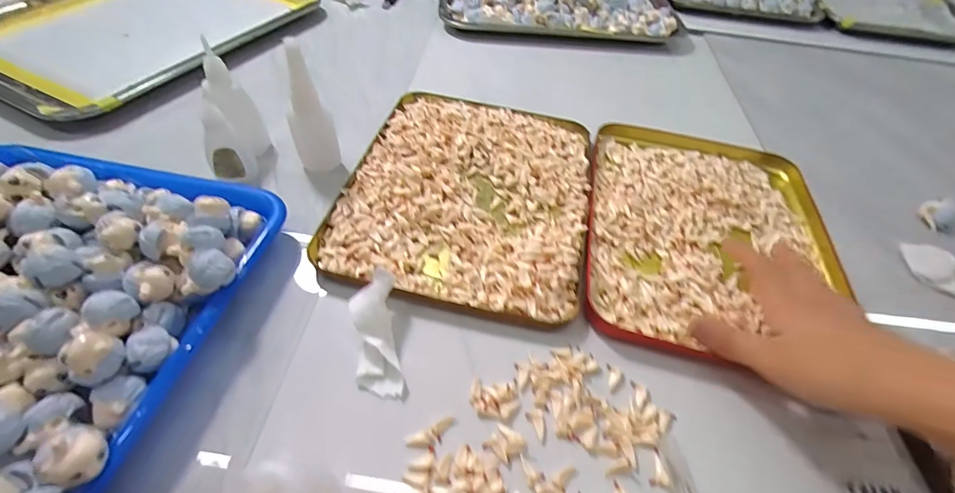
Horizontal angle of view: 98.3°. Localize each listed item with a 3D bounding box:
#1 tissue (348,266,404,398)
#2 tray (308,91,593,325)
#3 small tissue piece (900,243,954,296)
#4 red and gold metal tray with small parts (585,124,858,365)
[{"bbox_3d":[-0.064,0.055,0.263,0.027,0.016,0.076,-5,81,-10],"label":"tissue"},{"bbox_3d":[-0.004,-0.055,0.361,0.199,0.020,0.239,12,52,4],"label":"tray"},{"bbox_3d":[0.387,0.019,0.342,0.053,0.009,0.038,26,54,14],"label":"small tissue piece"},{"bbox_3d":[0.200,-0.020,0.357,0.203,0.015,0.254,13,52,5],"label":"red and gold metal tray with small parts"}]

